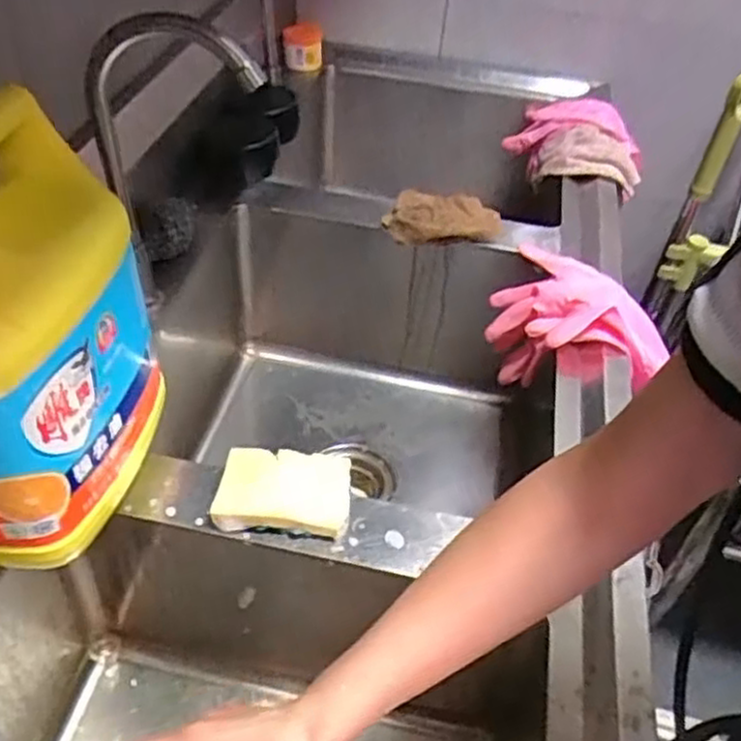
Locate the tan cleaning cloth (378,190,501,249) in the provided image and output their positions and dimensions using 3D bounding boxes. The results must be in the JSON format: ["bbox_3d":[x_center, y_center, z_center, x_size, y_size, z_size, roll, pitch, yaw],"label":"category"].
[{"bbox_3d":[0.092,-0.188,0.916,0.147,0.028,0.083,-2,46,-10],"label":"tan cleaning cloth"}]

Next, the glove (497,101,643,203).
[{"bbox_3d":[0.310,-0.341,1.147,0.200,0.097,0.251,16,46,8],"label":"glove"}]

